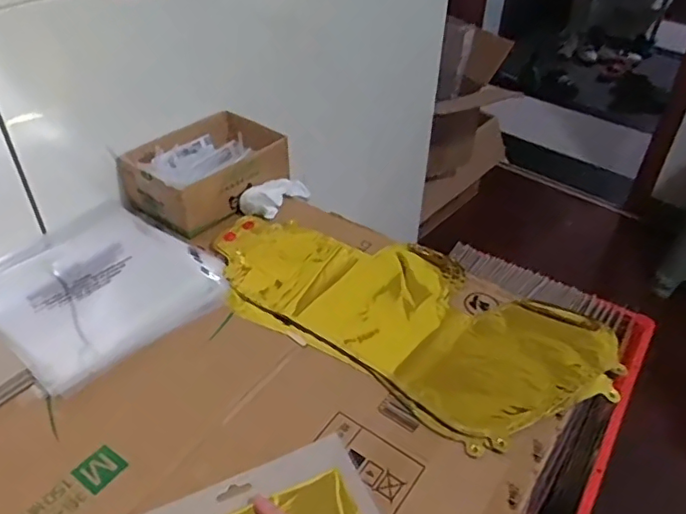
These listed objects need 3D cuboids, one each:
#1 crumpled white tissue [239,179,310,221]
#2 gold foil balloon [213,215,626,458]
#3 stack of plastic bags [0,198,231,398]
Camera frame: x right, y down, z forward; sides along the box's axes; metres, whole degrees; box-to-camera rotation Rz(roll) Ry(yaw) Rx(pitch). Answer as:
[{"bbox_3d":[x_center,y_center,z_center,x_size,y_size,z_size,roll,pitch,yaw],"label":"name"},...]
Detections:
[{"bbox_3d":[-0.087,-0.082,0.761,0.044,0.034,0.117,28,33,25],"label":"crumpled white tissue"},{"bbox_3d":[0.059,0.047,0.617,0.423,0.013,0.212,25,45,23],"label":"gold foil balloon"},{"bbox_3d":[-0.264,0.025,0.629,0.217,0.016,0.216,30,47,28],"label":"stack of plastic bags"}]

